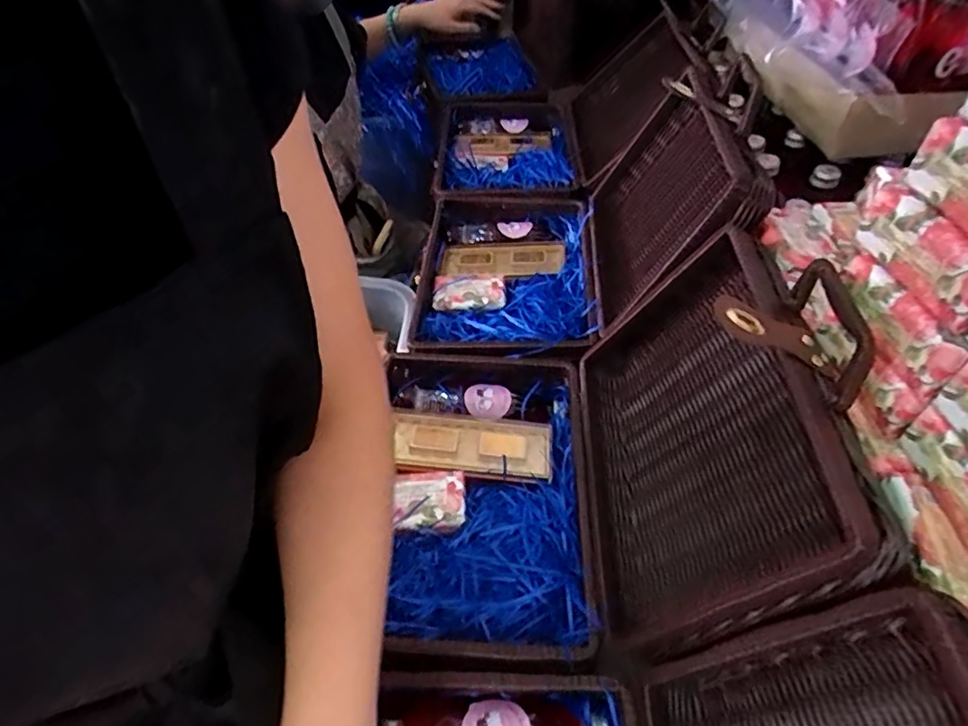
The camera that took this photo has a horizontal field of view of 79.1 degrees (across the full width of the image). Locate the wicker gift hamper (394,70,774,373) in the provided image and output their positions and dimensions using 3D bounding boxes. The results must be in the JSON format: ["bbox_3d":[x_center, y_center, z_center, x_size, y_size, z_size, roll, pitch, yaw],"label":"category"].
[{"bbox_3d":[0.100,-0.187,0.699,0.357,0.251,0.371,2,48,2],"label":"wicker gift hamper"}]

